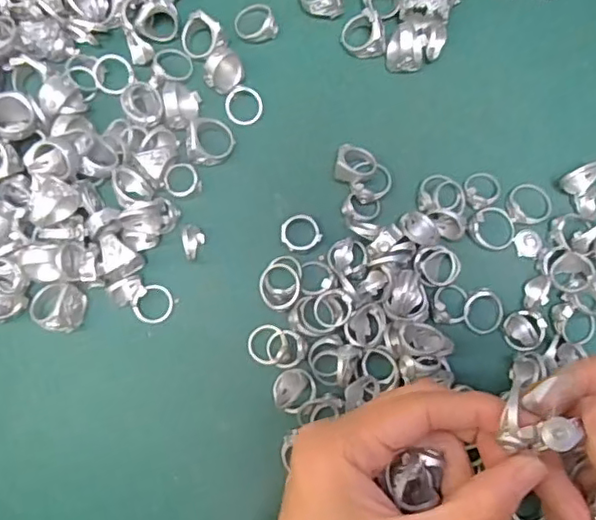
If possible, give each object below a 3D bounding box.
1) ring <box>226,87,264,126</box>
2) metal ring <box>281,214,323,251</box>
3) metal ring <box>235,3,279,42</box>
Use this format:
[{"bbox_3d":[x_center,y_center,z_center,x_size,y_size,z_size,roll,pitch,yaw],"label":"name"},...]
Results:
[{"bbox_3d":[-0.032,-0.092,0.359,0.022,0.005,0.022,0,79,1],"label":"ring"},{"bbox_3d":[0.002,-0.015,0.344,0.022,0.008,0.020,0,79,1],"label":"metal ring"},{"bbox_3d":[-0.026,-0.147,0.368,0.025,0.014,0.028,-22,80,-3],"label":"metal ring"}]

